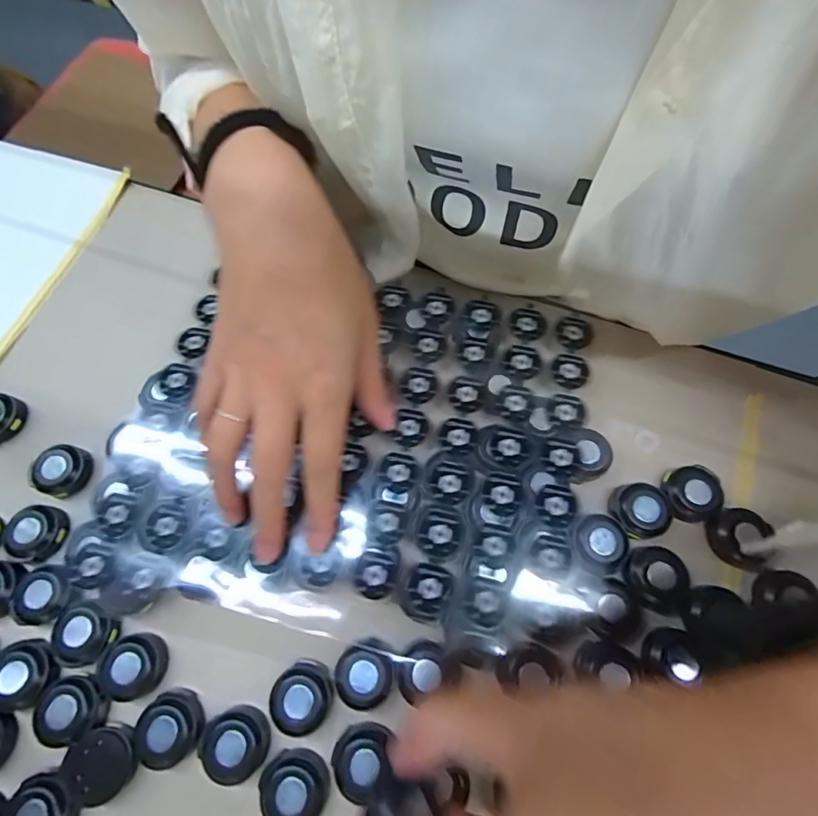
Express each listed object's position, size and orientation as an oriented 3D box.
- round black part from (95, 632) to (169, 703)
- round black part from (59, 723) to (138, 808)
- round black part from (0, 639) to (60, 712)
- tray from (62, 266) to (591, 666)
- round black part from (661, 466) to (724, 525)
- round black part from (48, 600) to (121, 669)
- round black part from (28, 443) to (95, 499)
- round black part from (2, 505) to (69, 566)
[{"bbox_3d":[-0.138,0.129,0.224,0.030,0.010,0.029,-1,68,1],"label":"round black part"},{"bbox_3d":[-0.141,0.165,0.209,0.029,0.006,0.029,-1,68,1],"label":"round black part"},{"bbox_3d":[-0.192,0.135,0.223,0.027,0.010,0.032,25,71,11],"label":"round black part"},{"bbox_3d":[-0.035,0.017,0.261,0.260,0.007,0.200,7,69,5],"label":"tray"},{"bbox_3d":[0.155,0.047,0.248,0.027,0.014,0.030,-19,69,-6],"label":"round black part"},{"bbox_3d":[-0.166,0.117,0.229,0.030,0.009,0.029,-1,68,1],"label":"round black part"},{"bbox_3d":[-0.201,0.036,0.261,0.027,0.010,0.029,-1,68,1],"label":"round black part"},{"bbox_3d":[-0.206,0.069,0.249,0.029,0.009,0.030,-1,68,1],"label":"round black part"}]

